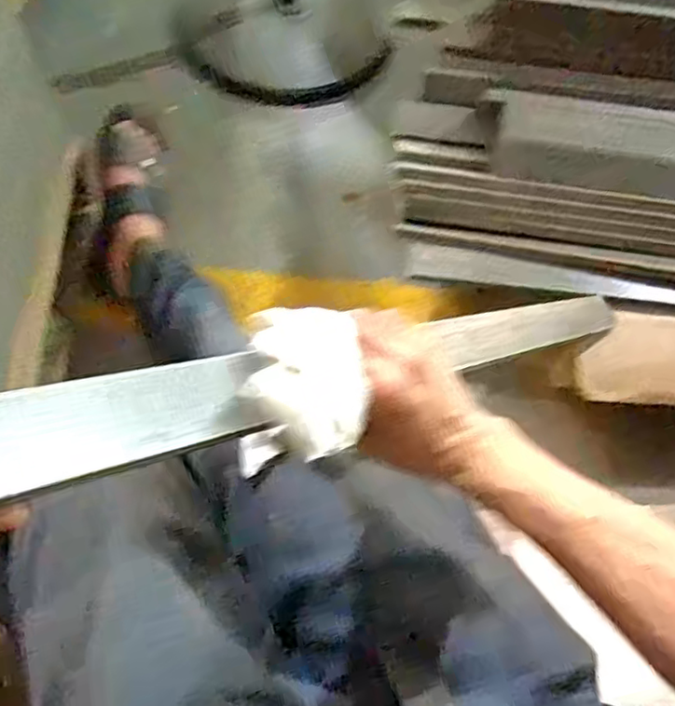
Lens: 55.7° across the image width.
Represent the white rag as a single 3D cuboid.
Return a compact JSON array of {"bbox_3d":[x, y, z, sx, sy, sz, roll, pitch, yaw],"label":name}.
[{"bbox_3d":[-0.017,0.016,0.363,0.066,0.030,0.103,0,66,-3],"label":"white rag"}]

